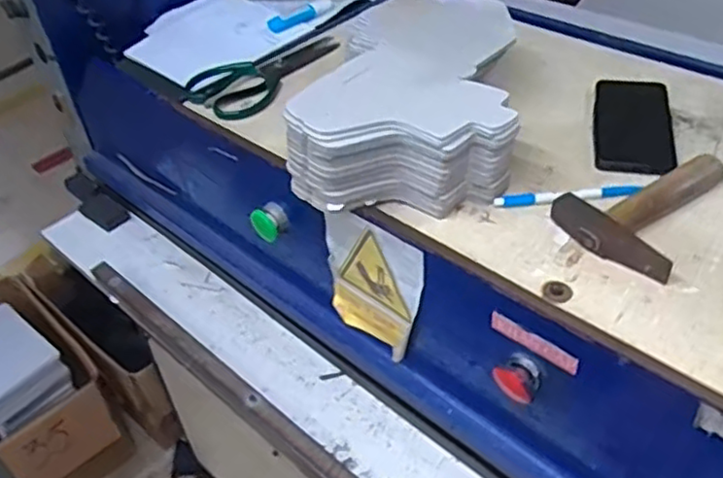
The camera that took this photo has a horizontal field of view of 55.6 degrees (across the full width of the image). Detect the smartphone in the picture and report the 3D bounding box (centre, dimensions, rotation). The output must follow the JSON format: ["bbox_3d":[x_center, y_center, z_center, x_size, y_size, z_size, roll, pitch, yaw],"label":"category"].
[{"bbox_3d":[0.282,-0.121,0.715,0.073,0.013,0.175,7,41,14],"label":"smartphone"}]

